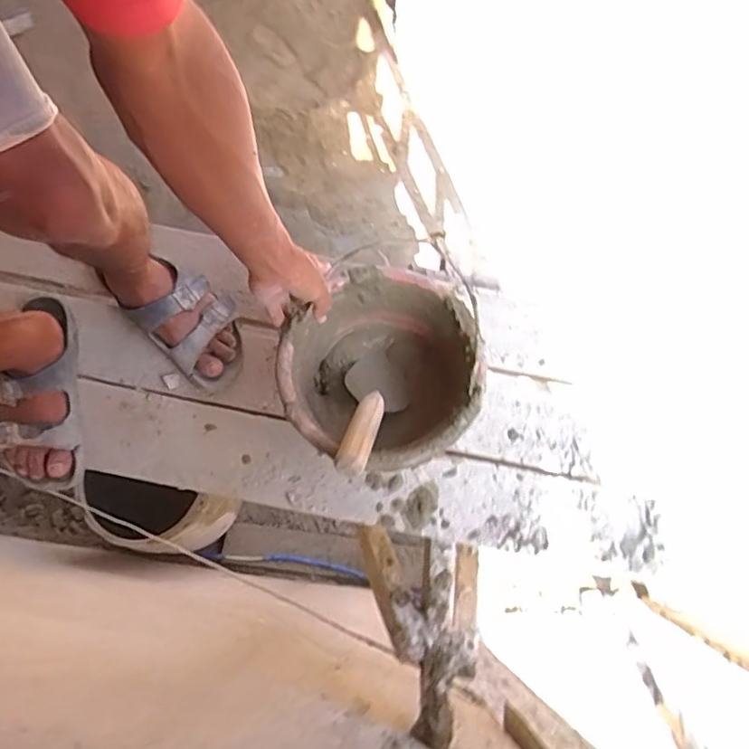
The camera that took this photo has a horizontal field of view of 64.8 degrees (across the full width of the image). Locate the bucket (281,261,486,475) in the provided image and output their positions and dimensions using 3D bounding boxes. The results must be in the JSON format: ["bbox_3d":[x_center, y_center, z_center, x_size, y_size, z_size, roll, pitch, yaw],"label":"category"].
[{"bbox_3d":[0.012,0.003,0.768,0.243,0.150,0.227,0,78,0],"label":"bucket"}]

